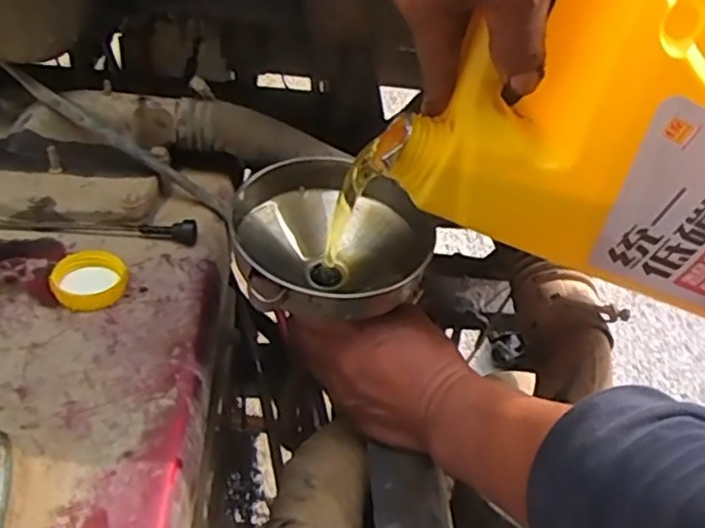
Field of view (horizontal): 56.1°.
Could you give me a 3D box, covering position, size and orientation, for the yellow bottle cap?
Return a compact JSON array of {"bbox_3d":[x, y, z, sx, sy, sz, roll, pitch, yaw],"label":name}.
[{"bbox_3d":[-0.181,0.011,0.458,0.048,0.014,0.048,-9,47,-15],"label":"yellow bottle cap"}]

